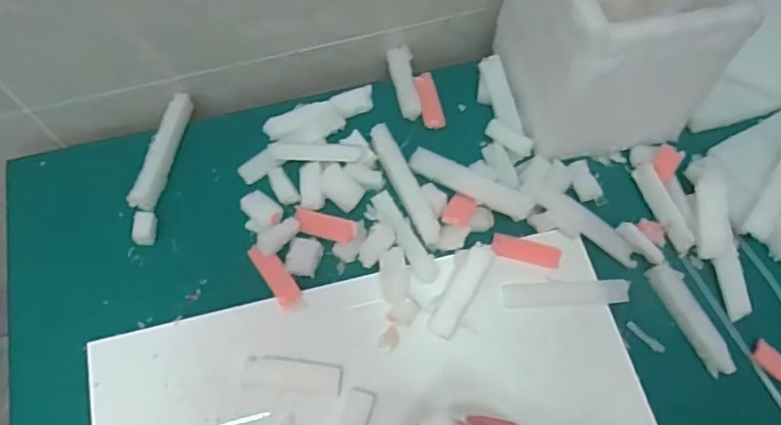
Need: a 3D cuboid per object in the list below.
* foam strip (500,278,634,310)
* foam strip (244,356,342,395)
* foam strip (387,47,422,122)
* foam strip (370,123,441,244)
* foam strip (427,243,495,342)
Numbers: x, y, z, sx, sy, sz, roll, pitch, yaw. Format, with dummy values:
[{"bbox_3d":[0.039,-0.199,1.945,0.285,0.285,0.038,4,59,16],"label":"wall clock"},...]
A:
[{"bbox_3d":[0.212,0.098,0.697,0.150,0.009,0.031,-3,68,-2],"label":"foam strip"},{"bbox_3d":[-0.109,0.181,0.649,0.108,0.004,0.034,5,68,1],"label":"foam strip"},{"bbox_3d":[0.021,-0.182,0.803,0.031,0.013,0.114,-10,68,-5],"label":"foam strip"},{"bbox_3d":[0.018,-0.039,0.728,0.026,0.022,0.170,-22,70,-10],"label":"foam strip"},{"bbox_3d":[0.083,0.090,0.671,0.029,0.013,0.117,29,85,10],"label":"foam strip"}]

